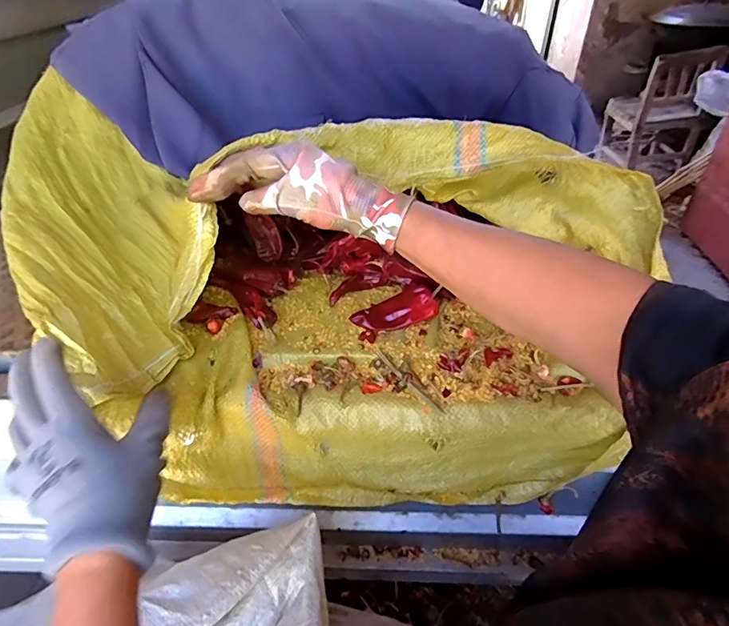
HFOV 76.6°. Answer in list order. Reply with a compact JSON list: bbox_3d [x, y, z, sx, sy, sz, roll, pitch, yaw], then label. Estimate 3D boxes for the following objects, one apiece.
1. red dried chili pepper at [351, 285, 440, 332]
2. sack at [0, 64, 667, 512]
[{"bbox_3d":[0.032,-0.002,0.503,0.089,0.017,0.039,-17,42,2],"label":"red dried chili pepper"},{"bbox_3d":[-0.068,-0.018,0.487,0.714,0.304,0.350,7,41,7],"label":"sack"}]

